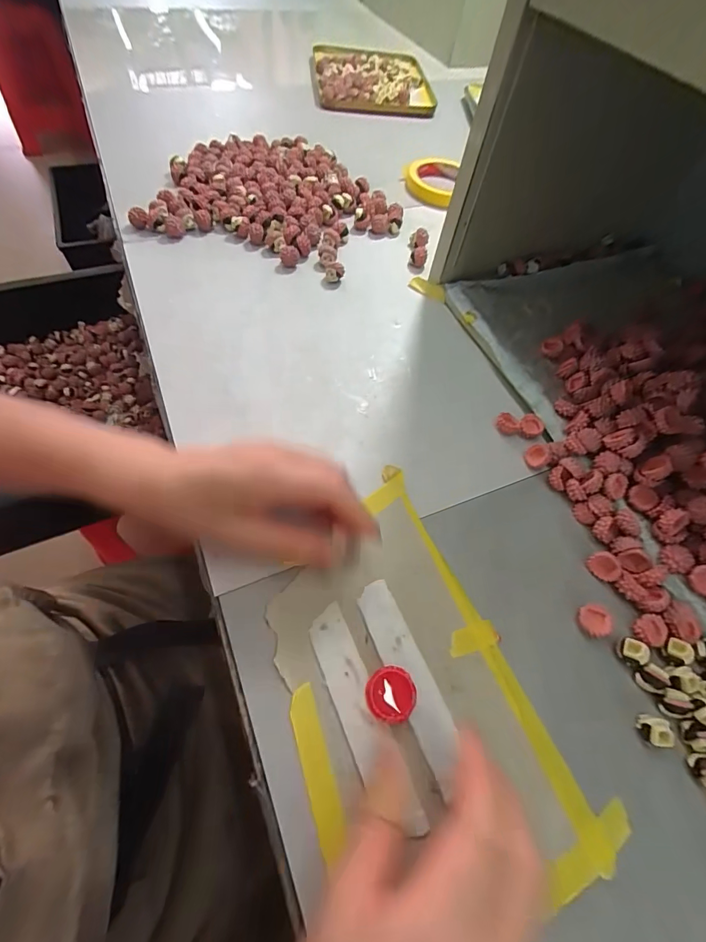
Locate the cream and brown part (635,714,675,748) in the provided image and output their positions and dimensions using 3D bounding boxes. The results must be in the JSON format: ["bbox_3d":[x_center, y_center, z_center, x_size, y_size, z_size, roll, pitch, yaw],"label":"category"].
[{"bbox_3d":[0.176,0.152,0.230,0.012,0.014,0.014,12,60,4],"label":"cream and brown part"}]

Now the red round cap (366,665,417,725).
[{"bbox_3d":[0.023,0.129,0.229,0.028,0.008,0.029,1,60,-2],"label":"red round cap"}]

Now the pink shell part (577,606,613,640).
[{"bbox_3d":[0.160,0.100,0.263,0.018,0.012,0.019,1,60,-2],"label":"pink shell part"}]

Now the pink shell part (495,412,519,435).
[{"bbox_3d":[0.134,-0.041,0.342,0.019,0.010,0.013,37,65,17],"label":"pink shell part"}]

